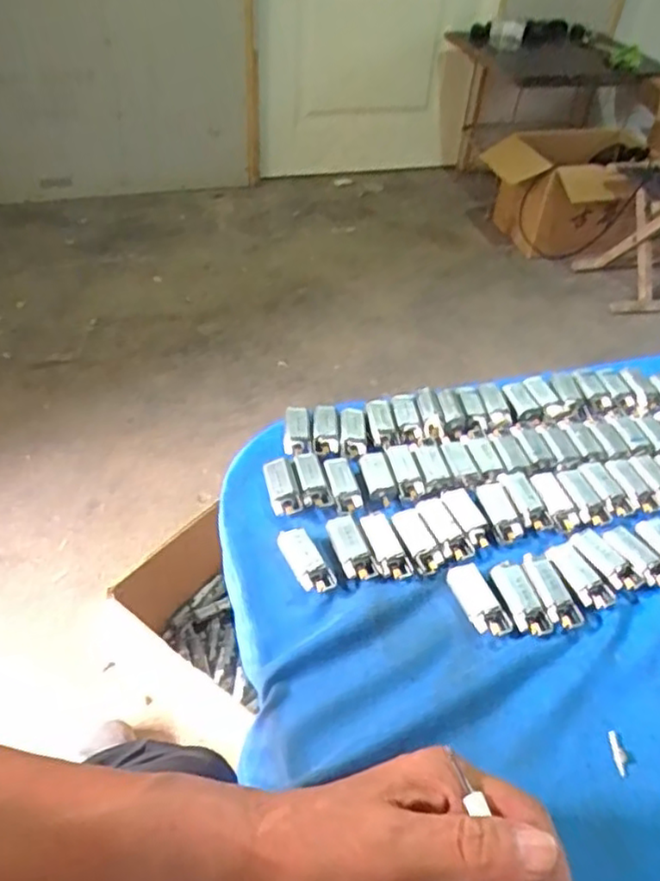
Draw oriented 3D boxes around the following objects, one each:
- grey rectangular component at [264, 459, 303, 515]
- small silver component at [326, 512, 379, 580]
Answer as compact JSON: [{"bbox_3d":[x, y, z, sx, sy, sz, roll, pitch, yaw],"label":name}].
[{"bbox_3d":[-0.032,0.031,0.460,0.018,0.012,0.042,-9,46,-14],"label":"grey rectangular component"},{"bbox_3d":[0.013,0.067,0.427,0.020,0.005,0.043,-20,63,-9],"label":"small silver component"}]

